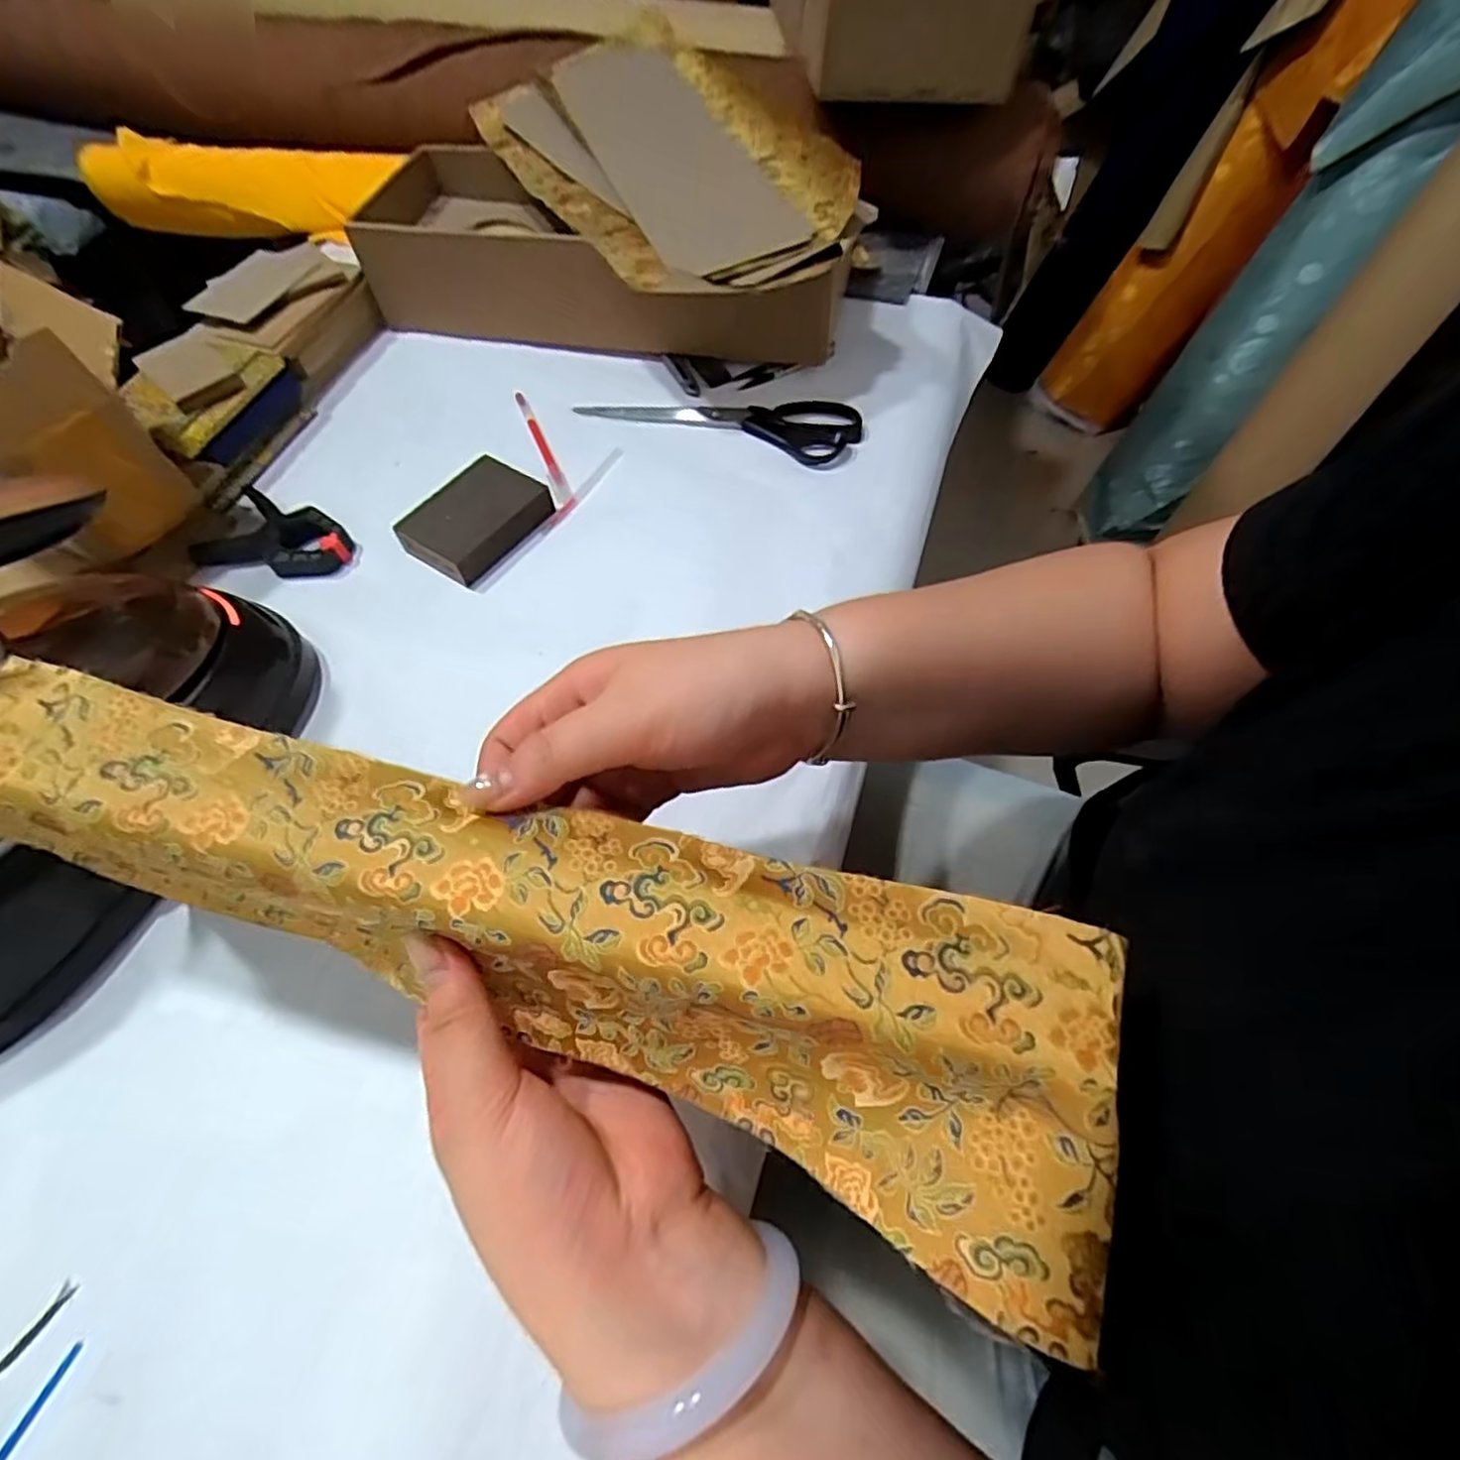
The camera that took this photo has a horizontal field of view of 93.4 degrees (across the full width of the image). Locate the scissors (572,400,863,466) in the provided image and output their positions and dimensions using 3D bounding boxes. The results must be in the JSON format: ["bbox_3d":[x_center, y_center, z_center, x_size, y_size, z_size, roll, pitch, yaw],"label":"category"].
[{"bbox_3d":[-0.012,-0.267,0.589,0.242,0.012,0.065,12,62,8],"label":"scissors"}]

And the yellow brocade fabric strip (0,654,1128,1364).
[{"bbox_3d":[-0.092,0.066,0.244,0.425,0.061,0.102,16,62,8],"label":"yellow brocade fabric strip"}]

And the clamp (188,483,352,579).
[{"bbox_3d":[-0.341,-0.142,0.520,0.102,0.020,0.068,18,63,11],"label":"clamp"}]

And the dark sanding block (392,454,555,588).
[{"bbox_3d":[-0.194,-0.162,0.526,0.065,0.027,0.099,34,67,18],"label":"dark sanding block"}]

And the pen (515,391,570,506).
[{"bbox_3d":[-0.161,-0.246,0.585,0.012,0.008,0.141,-20,62,-10],"label":"pen"}]

